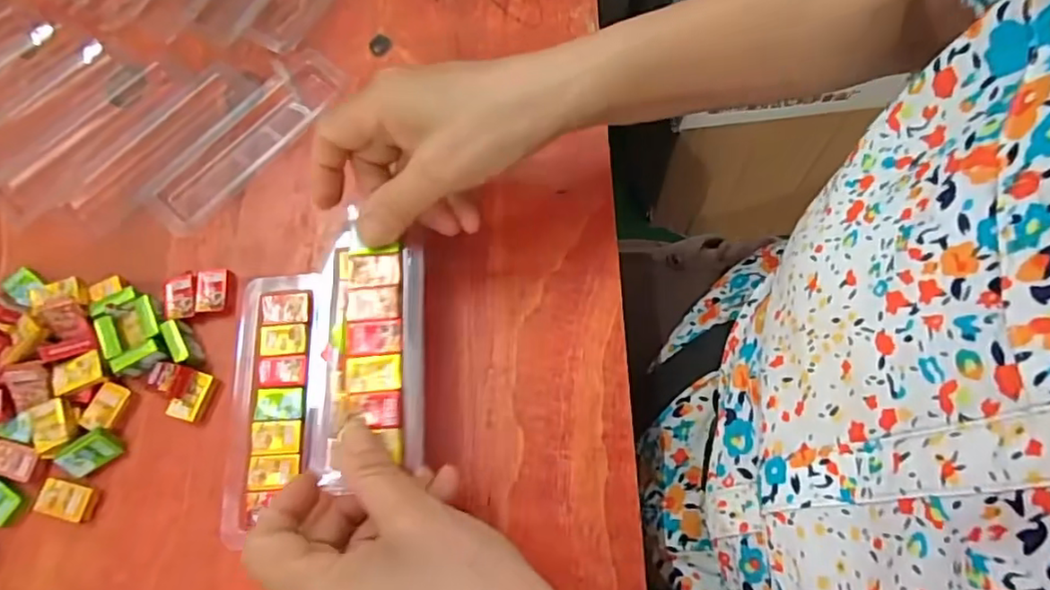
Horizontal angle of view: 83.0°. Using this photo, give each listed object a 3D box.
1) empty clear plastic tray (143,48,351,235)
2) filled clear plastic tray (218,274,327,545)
[{"bbox_3d":[-0.174,-0.098,0.368,0.048,0.006,0.139,36,76,12],"label":"empty clear plastic tray"},{"bbox_3d":[-0.132,0.055,0.312,0.047,0.011,0.134,-2,72,1],"label":"filled clear plastic tray"}]

